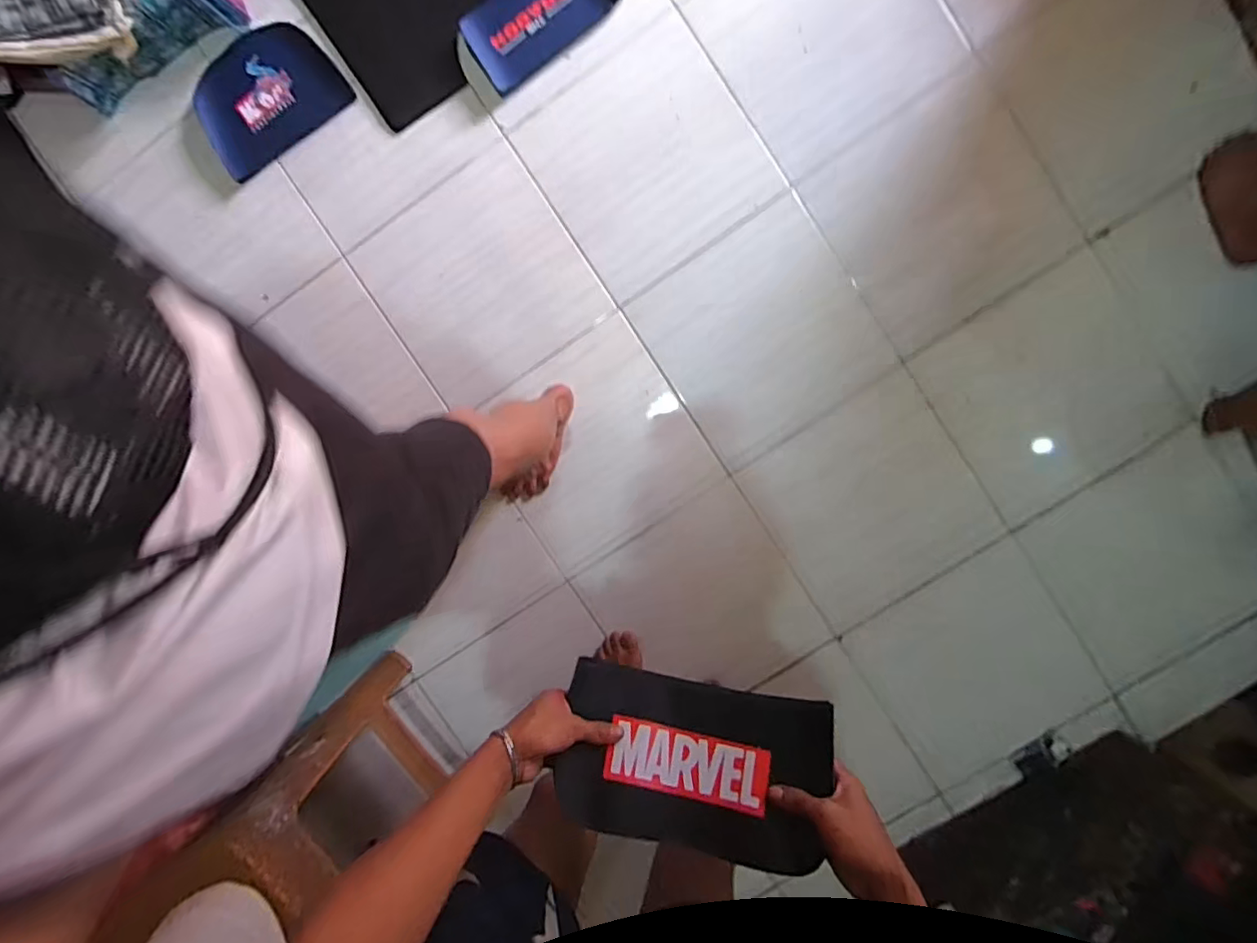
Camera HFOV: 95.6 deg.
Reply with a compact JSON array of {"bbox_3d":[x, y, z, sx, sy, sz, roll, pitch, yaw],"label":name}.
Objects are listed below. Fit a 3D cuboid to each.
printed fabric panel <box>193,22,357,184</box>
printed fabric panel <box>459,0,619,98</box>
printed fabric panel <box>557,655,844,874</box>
[{"bbox_3d":[-0.705,-0.739,1.107,0.286,0.032,0.198,-29,94,4],"label":"printed fabric panel"},{"bbox_3d":[-0.172,-0.868,1.075,0.282,0.017,0.151,-35,94,4],"label":"printed fabric panel"},{"bbox_3d":[0.066,0.297,0.585,0.263,0.032,0.154,9,67,6],"label":"printed fabric panel"}]

